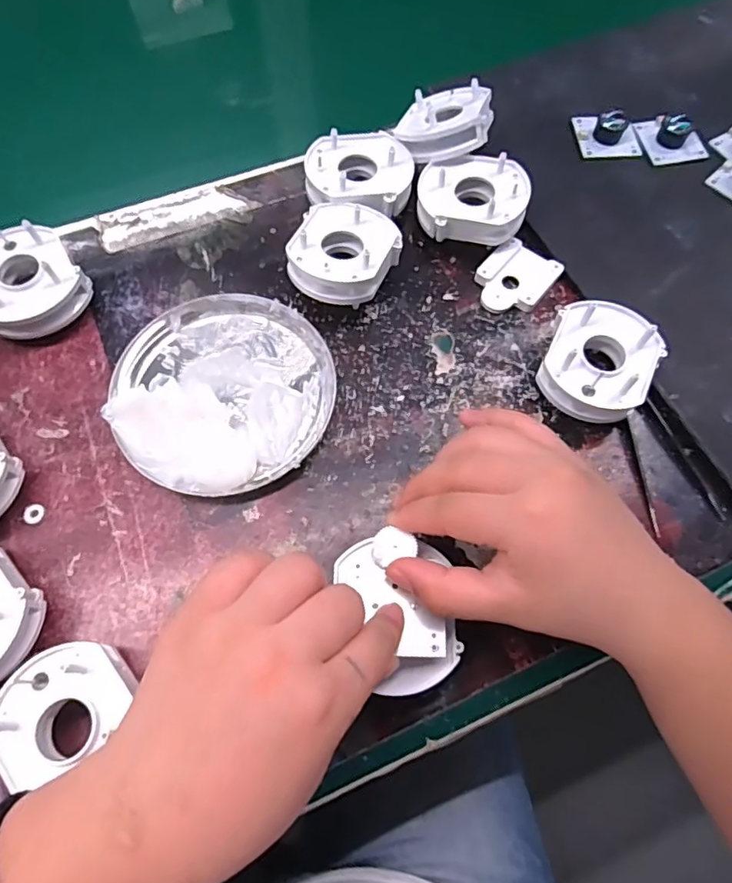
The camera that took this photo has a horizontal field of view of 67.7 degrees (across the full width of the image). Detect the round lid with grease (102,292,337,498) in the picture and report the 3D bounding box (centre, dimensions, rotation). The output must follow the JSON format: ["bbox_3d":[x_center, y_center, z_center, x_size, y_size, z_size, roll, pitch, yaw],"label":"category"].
[{"bbox_3d":[-0.084,-0.035,0.317,0.124,0.030,0.126,0,68,0],"label":"round lid with grease"}]

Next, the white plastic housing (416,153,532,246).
[{"bbox_3d":[0.070,-0.159,0.363,0.069,0.030,0.057,8,68,3],"label":"white plastic housing"}]

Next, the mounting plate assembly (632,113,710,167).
[{"bbox_3d":[0.225,-0.227,0.399,0.041,0.018,0.045,-17,69,-7],"label":"mounting plate assembly"}]

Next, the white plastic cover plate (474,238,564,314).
[{"bbox_3d":[0.097,-0.106,0.358,0.044,0.007,0.054,37,72,13],"label":"white plastic cover plate"}]

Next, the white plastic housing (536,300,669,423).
[{"bbox_3d":[0.133,-0.044,0.315,0.060,0.032,0.062,27,70,10],"label":"white plastic housing"}]

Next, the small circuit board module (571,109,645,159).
[{"bbox_3d":[0.180,-0.229,0.399,0.045,0.019,0.041,-3,68,-1],"label":"small circuit board module"}]

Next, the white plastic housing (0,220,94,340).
[{"bbox_3d":[-0.209,-0.097,0.337,0.061,0.036,0.066,0,68,0],"label":"white plastic housing"}]

